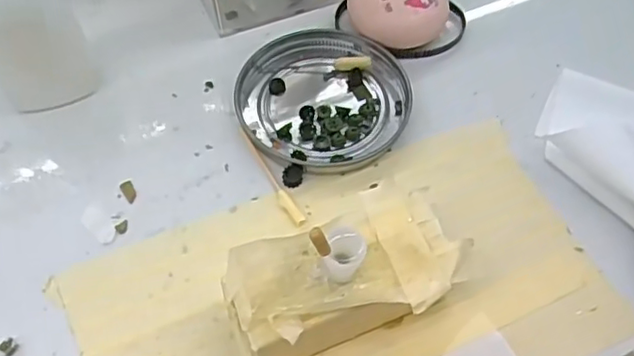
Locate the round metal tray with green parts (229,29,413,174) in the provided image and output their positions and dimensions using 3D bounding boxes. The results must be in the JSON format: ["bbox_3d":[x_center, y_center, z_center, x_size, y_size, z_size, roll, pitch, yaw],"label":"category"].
[{"bbox_3d":[0.003,-0.038,0.293,0.077,0.009,0.076,0,58,0],"label":"round metal tray with green parts"}]

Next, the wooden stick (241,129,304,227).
[{"bbox_3d":[-0.021,-0.001,0.273,0.006,0.004,0.056,-28,62,-16],"label":"wooden stick"}]

